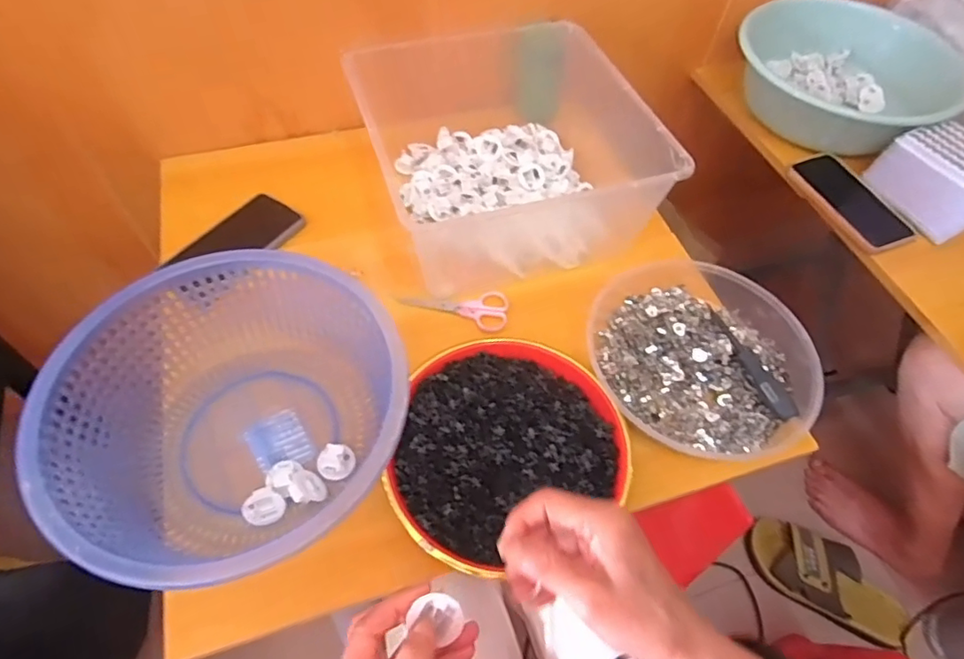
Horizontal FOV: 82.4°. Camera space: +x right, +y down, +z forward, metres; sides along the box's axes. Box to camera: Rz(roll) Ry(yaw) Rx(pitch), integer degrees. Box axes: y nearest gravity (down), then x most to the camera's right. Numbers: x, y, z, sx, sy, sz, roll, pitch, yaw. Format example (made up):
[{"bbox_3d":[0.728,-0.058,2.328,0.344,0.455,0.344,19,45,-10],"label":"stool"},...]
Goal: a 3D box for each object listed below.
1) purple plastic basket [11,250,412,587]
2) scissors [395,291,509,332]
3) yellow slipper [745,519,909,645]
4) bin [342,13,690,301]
[{"bbox_3d":[-0.203,0.074,0.473,0.275,0.113,0.259,2,57,-2],"label":"purple plastic basket"},{"bbox_3d":[-0.030,-0.031,0.613,0.120,0.013,0.046,15,58,6],"label":"scissors"},{"bbox_3d":[0.573,0.410,0.909,0.258,0.057,0.118,30,61,15],"label":"yellow slipper"},{"bbox_3d":[0.025,-0.213,0.655,0.285,0.122,0.314,-15,60,-13],"label":"bin"}]

